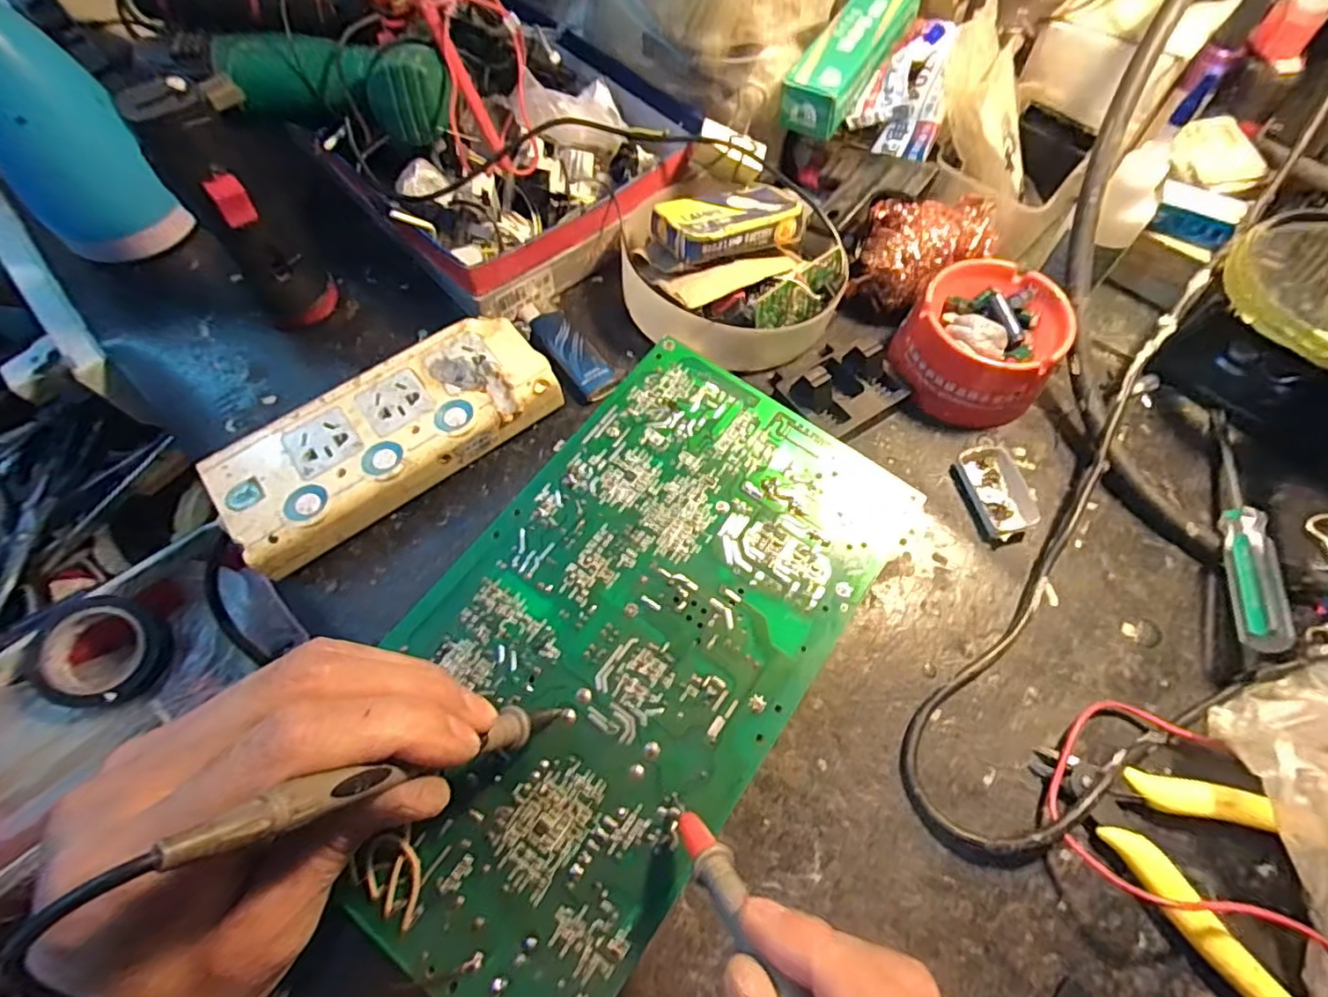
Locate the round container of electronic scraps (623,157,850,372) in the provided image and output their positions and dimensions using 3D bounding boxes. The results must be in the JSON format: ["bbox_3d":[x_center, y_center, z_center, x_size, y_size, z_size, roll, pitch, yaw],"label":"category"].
[{"bbox_3d":[0.034,-0.149,0.370,0.118,0.053,0.136,-18,66,-8],"label":"round container of electronic scraps"}]

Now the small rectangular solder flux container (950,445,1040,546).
[{"bbox_3d":[0.179,-0.003,0.327,0.033,0.007,0.055,-13,65,-5],"label":"small rectangular solder flux container"}]

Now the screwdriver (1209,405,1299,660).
[{"bbox_3d":[0.292,0.008,0.309,0.018,0.016,0.150,21,54,10],"label":"screwdriver"}]

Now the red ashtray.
[{"bbox_3d":[0.180,-0.088,0.346,0.080,0.042,0.083,0,65,1],"label":"red ashtray"}]

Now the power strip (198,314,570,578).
[{"bbox_3d":[-0.144,-0.034,0.326,0.170,0.031,0.066,-34,69,-14],"label":"power strip"}]

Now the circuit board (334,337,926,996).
[{"bbox_3d":[-0.019,0.058,0.264,0.156,0.010,0.273,35,70,16],"label":"circuit board"}]

